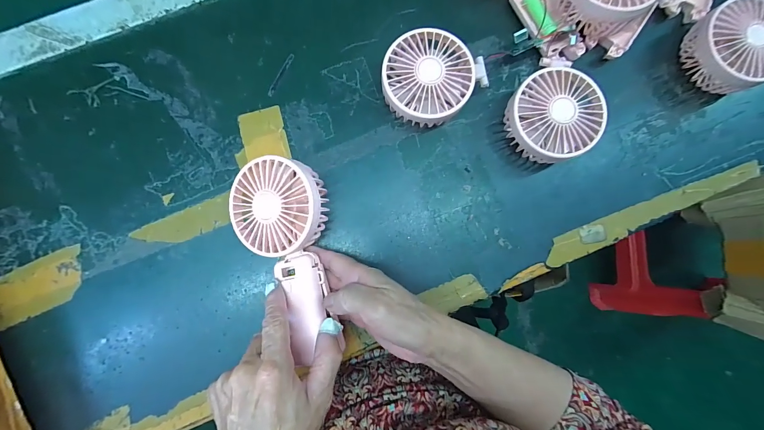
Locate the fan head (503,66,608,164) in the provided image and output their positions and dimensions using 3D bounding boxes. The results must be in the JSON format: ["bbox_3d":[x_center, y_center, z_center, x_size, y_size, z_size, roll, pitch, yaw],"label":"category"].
[{"bbox_3d":[0.166,-0.095,0.322,0.086,0.047,0.083,0,86,-2],"label":"fan head"}]

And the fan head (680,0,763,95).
[{"bbox_3d":[0.354,-0.168,0.328,0.080,0.042,0.083,0,86,-2],"label":"fan head"}]

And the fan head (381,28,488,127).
[{"bbox_3d":[0.045,-0.132,0.323,0.084,0.045,0.098,44,86,1],"label":"fan head"}]

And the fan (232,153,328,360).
[{"bbox_3d":[-0.082,0.033,0.281,0.084,0.032,0.166,-14,87,-3],"label":"fan"}]

